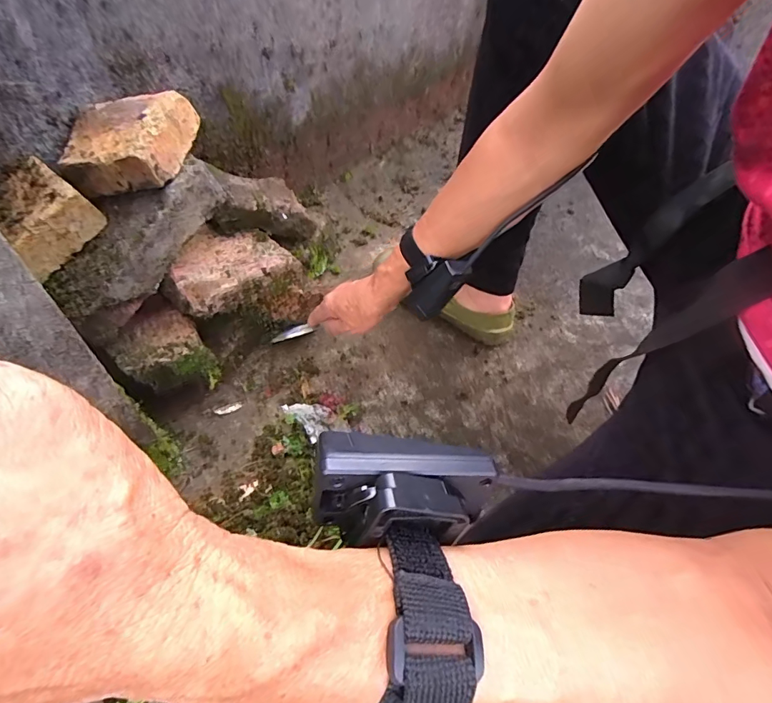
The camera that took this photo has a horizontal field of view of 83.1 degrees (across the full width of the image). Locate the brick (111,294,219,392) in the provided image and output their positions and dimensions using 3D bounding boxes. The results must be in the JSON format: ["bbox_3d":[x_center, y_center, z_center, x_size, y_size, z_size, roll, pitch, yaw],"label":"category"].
[{"bbox_3d":[-0.267,0.000,0.517,0.086,0.070,0.096,-34,62,-27],"label":"brick"}]

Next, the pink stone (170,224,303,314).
[{"bbox_3d":[-0.197,-0.113,0.544,0.141,0.051,0.115,-34,62,-26],"label":"pink stone"}]

